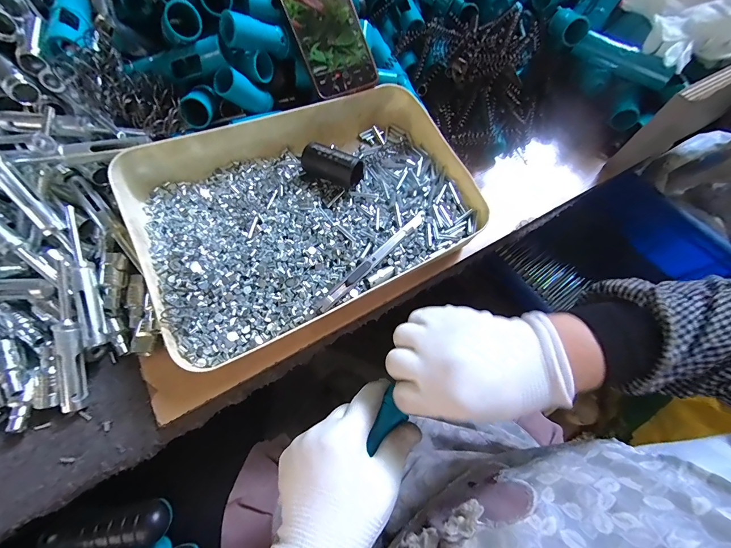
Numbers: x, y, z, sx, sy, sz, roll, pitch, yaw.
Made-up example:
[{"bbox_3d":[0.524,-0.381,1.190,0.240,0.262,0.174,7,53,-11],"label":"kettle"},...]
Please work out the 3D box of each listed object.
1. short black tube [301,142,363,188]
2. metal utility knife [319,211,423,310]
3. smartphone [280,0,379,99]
[{"bbox_3d":[-0.036,-0.117,0.343,0.065,0.030,0.031,27,67,9],"label":"short black tube"},{"bbox_3d":[0.011,-0.017,0.306,0.012,0.016,0.145,40,70,14],"label":"metal utility knife"},{"bbox_3d":[-0.045,-0.279,0.342,0.077,0.010,0.163,-27,103,-14],"label":"smartphone"}]

